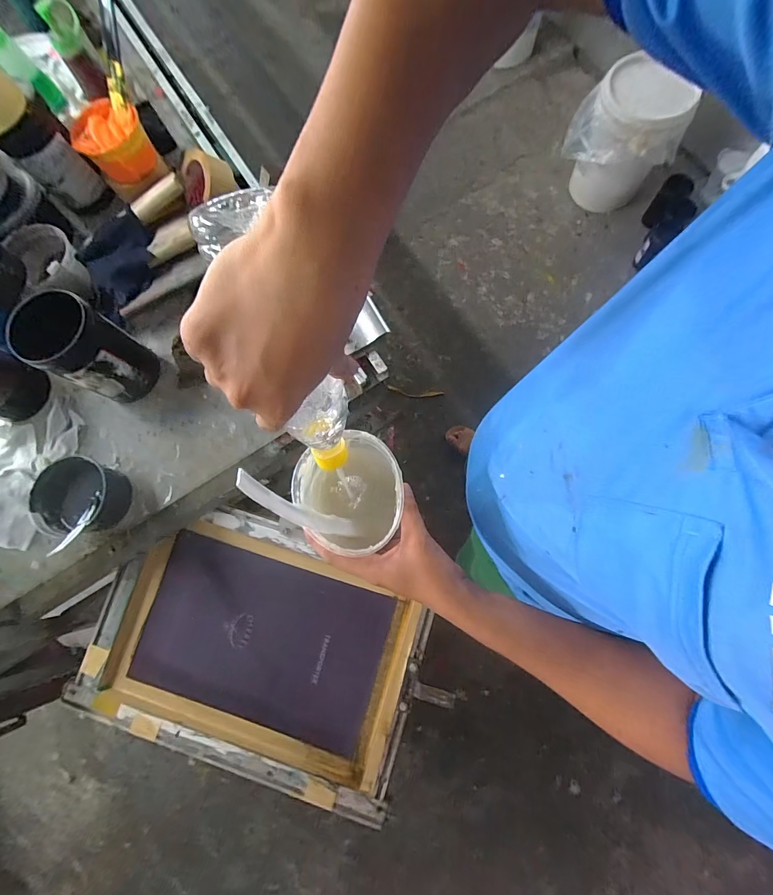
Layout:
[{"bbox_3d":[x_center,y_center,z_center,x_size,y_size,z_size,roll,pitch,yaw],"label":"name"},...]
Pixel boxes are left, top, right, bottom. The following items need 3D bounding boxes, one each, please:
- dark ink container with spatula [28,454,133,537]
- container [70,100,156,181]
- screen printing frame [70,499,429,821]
[{"bbox_3d":[-0.452,0.075,0.571,0.101,0.065,0.108,-16,75,2],"label":"dark ink container with spatula"},{"bbox_3d":[-0.470,-0.524,0.657,0.119,0.065,0.110,38,82,13],"label":"container"},{"bbox_3d":[-0.217,0.333,0.664,0.536,0.056,0.385,16,78,9],"label":"screen printing frame"}]

